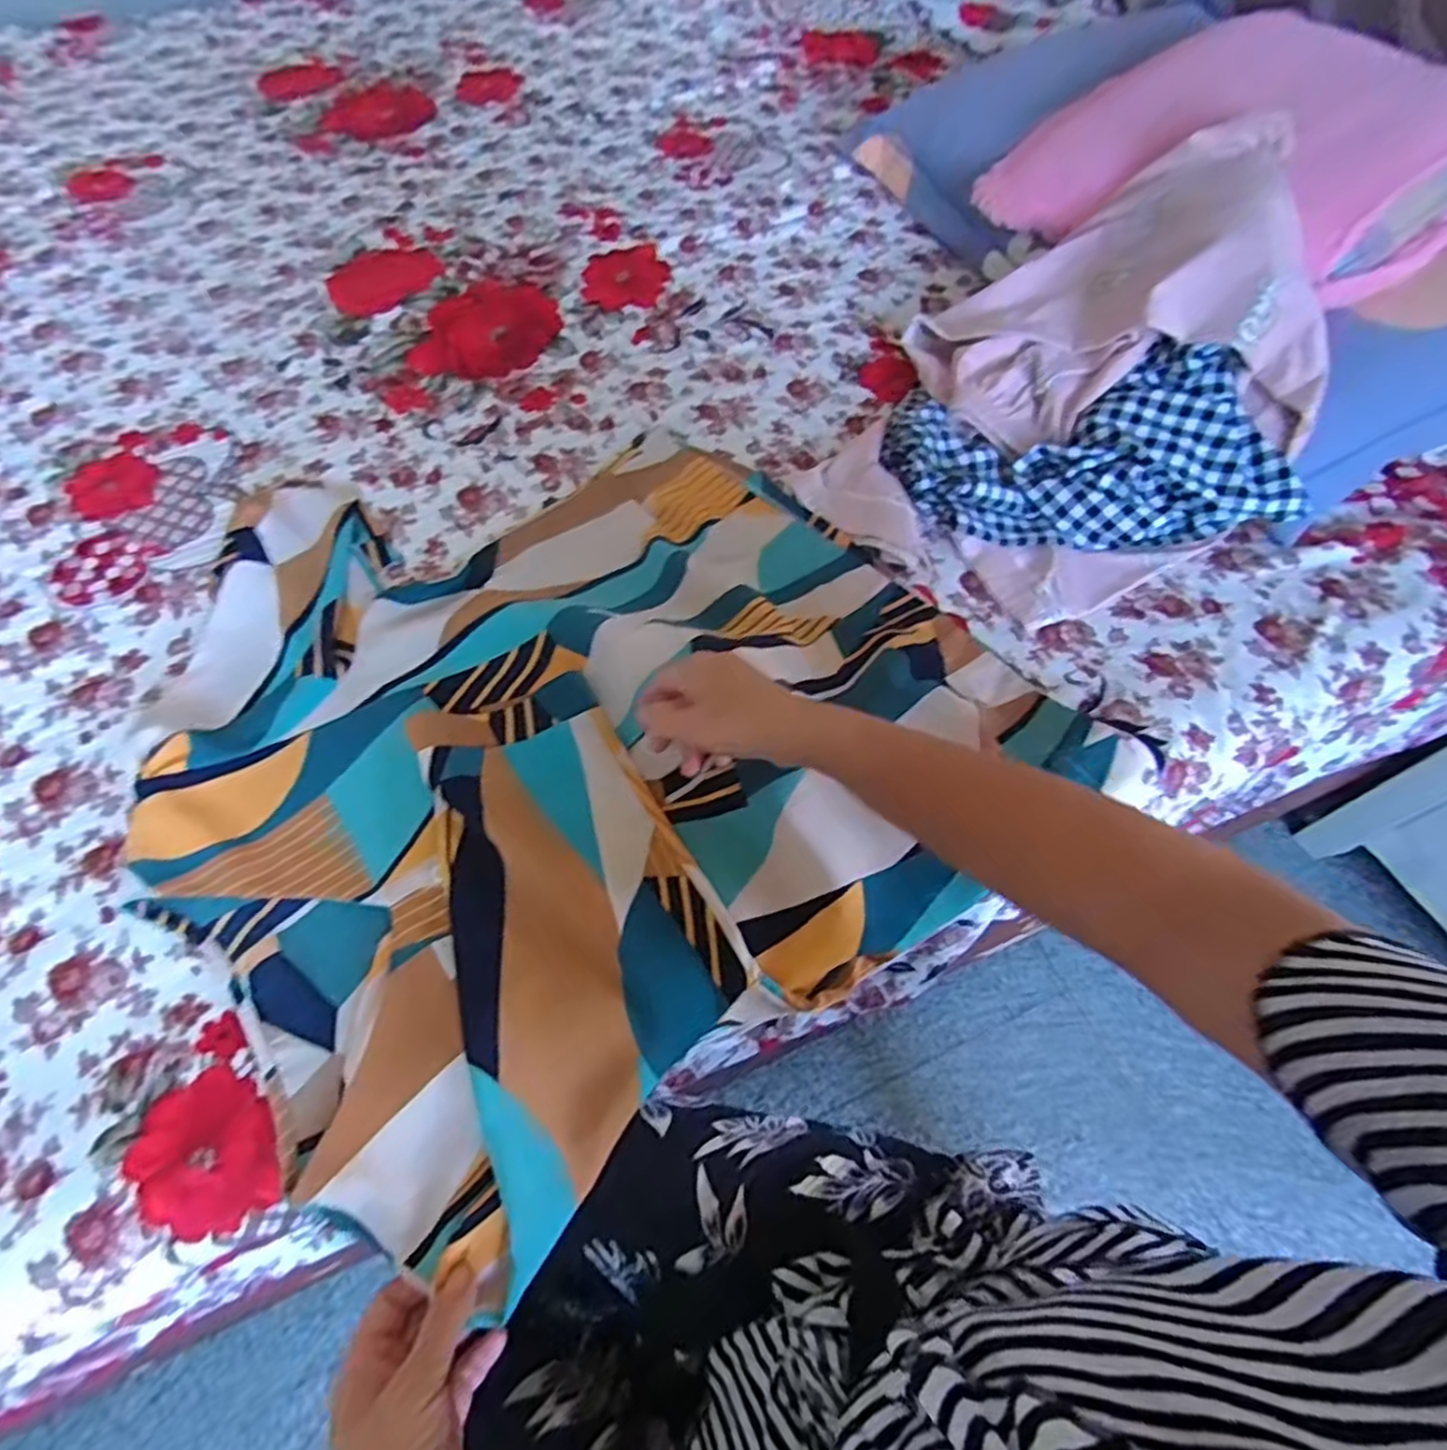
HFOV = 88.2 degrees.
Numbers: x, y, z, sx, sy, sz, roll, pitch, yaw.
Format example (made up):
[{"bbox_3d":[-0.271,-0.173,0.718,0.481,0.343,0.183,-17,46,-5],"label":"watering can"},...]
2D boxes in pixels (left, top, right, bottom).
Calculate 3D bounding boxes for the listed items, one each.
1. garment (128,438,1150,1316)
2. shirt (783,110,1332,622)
[{"bbox_3d":[-0.107,-0.008,0.545,0.544,0.059,0.542,-36,66,-19],"label":"garment"},{"bbox_3d":[0.305,-0.303,0.622,0.331,0.184,0.415,28,63,16],"label":"shirt"}]

